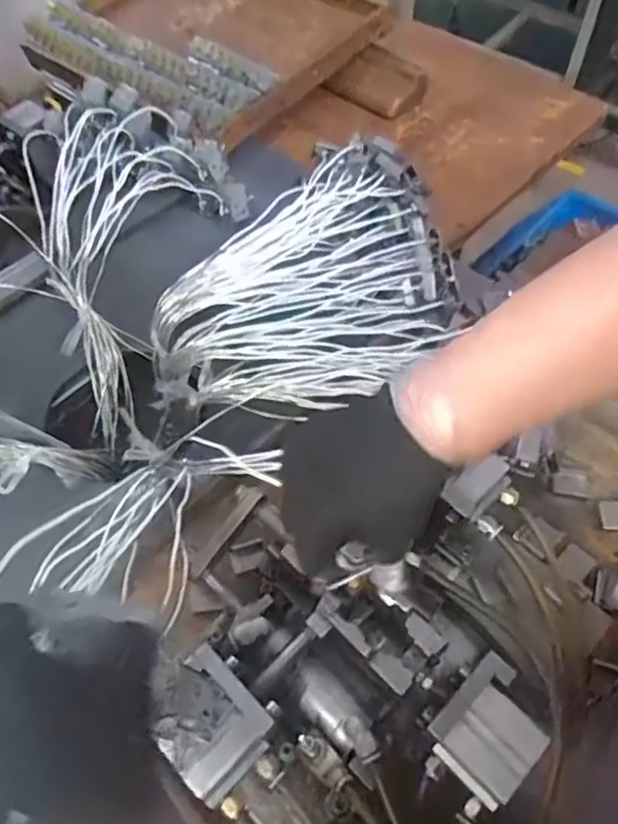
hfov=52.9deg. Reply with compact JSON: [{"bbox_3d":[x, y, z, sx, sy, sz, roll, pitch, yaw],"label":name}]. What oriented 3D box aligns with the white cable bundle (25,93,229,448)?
[{"bbox_3d":[-0.196,-0.201,0.721,0.214,0.172,0.404,-18,58,-9],"label":"white cable bundle"}]

